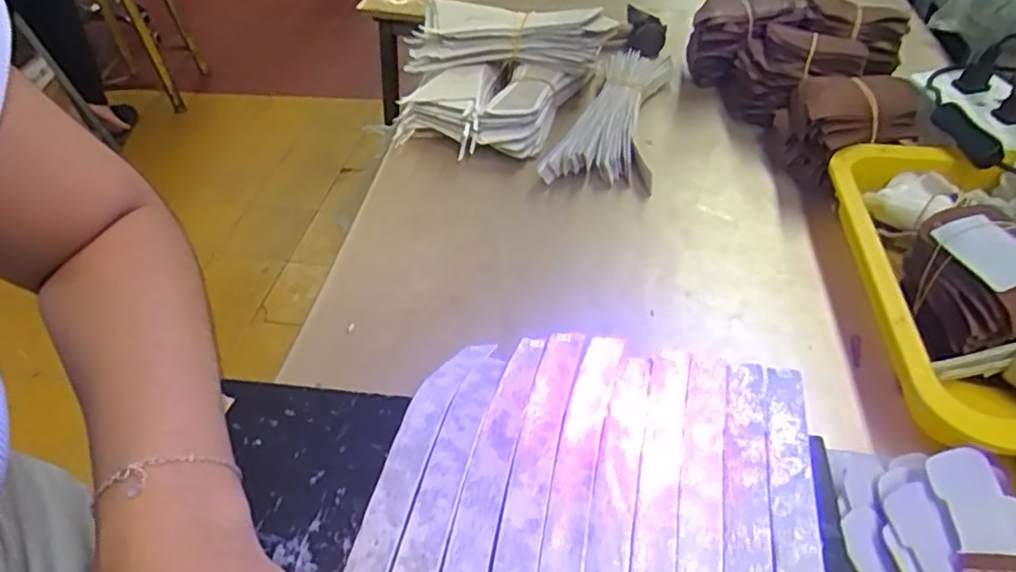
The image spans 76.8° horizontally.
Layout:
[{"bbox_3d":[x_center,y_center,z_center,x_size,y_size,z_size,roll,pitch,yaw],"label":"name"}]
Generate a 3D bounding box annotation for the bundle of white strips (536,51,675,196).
[{"bbox_3d":[0.097,-0.157,0.587,0.085,0.032,0.209,9,46,13],"label":"bundle of white strips"}]

